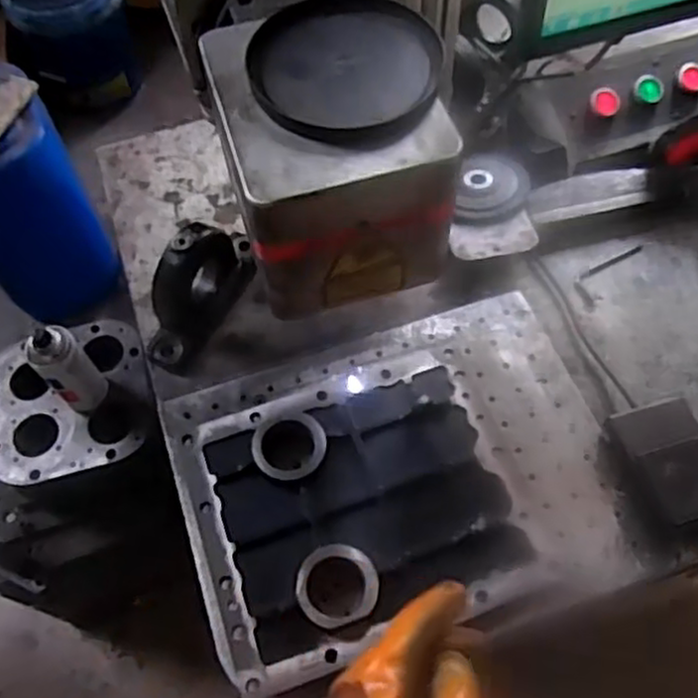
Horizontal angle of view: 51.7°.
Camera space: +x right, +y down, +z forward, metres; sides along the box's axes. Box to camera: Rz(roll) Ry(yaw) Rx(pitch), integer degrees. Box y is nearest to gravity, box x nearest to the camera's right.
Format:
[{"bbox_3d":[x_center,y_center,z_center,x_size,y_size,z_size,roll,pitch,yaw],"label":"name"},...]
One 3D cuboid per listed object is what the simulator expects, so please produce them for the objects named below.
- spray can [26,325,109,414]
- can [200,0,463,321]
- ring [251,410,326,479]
[{"bbox_3d":[-0.356,0.029,0.924,0.057,0.146,0.058,-1,61,1],"label":"spray can"},{"bbox_3d":[-0.006,-0.098,0.366,0.108,0.095,0.118,-13,62,-5],"label":"can"},{"bbox_3d":[-0.047,0.075,0.568,0.057,0.018,0.060,-1,61,1],"label":"ring"}]

